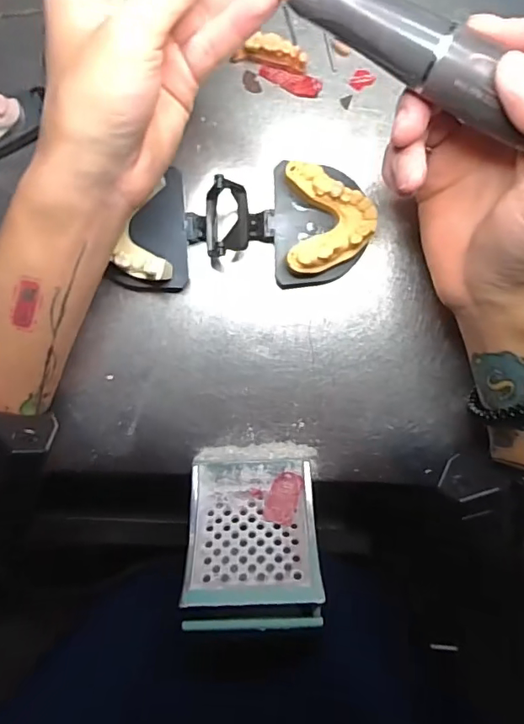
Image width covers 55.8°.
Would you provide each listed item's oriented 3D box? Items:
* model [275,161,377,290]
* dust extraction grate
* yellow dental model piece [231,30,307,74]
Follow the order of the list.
[{"bbox_3d":[0.036,-0.081,0.294,0.059,0.035,0.070,0,92,0],"label":"model"},{"bbox_3d":[-0.005,0.103,0.287,0.073,0.069,0.075,-2,92,0],"label":"dust extraction grate"},{"bbox_3d":[0.005,-0.189,0.301,0.045,0.015,0.013,12,92,-1],"label":"yellow dental model piece"}]

